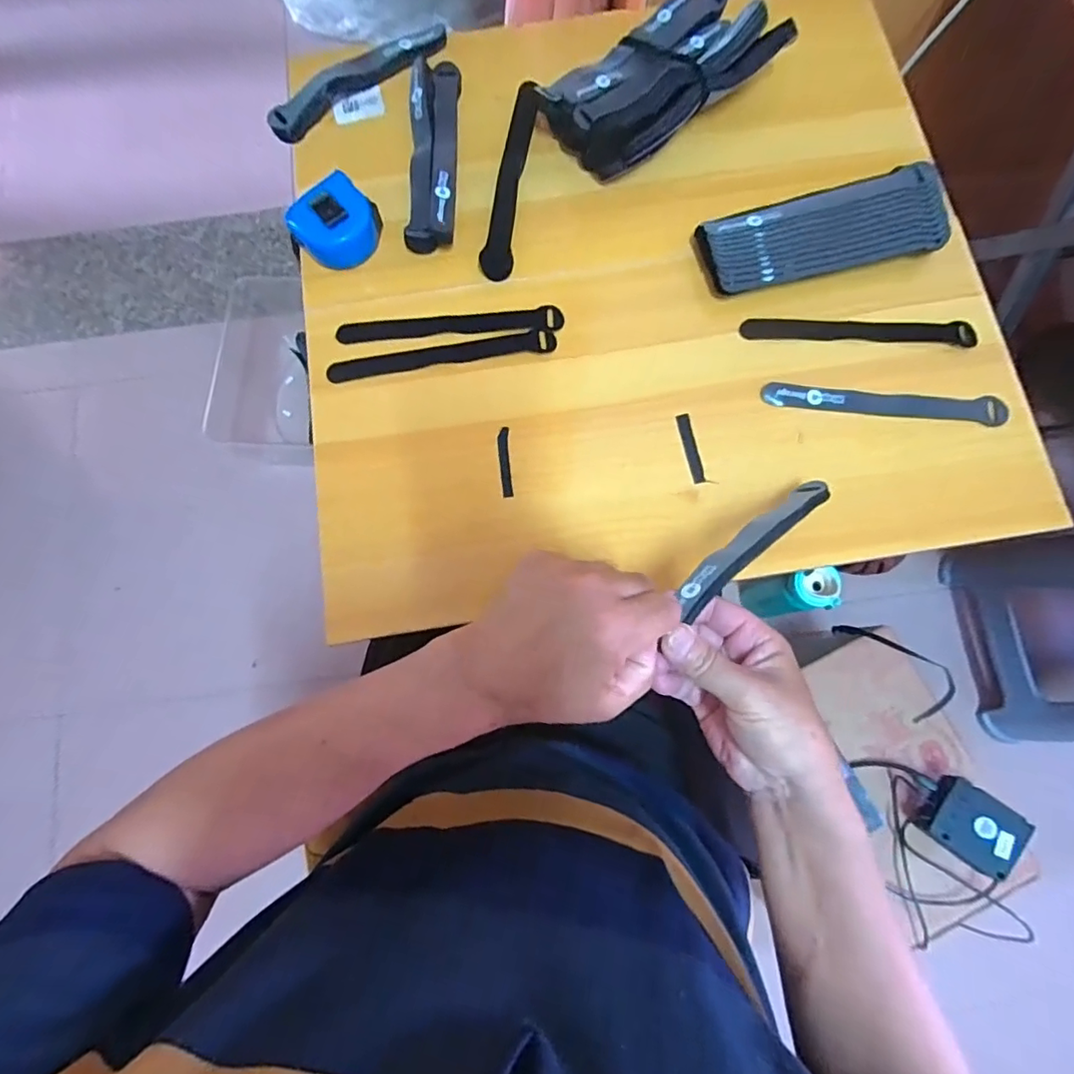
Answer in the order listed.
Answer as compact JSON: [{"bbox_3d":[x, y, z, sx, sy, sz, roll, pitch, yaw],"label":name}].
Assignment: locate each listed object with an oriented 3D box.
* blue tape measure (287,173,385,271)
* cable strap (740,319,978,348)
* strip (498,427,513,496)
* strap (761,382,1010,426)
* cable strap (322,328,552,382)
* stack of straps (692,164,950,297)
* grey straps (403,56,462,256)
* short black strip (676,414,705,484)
[{"bbox_3d":[-0.179,-0.278,0.479,0.074,0.042,0.061,-41,80,-7],"label":"blue tape measure"},{"bbox_3d":[0.279,-0.180,0.471,0.195,0.008,0.023,3,79,4],"label":"cable strap"},{"bbox_3d":[-0.026,-0.063,0.449,0.008,0.004,0.060,-4,78,0],"label":"strip"},{"bbox_3d":[0.290,-0.112,0.454,0.196,0.011,0.023,6,78,3],"label":"strap"},{"bbox_3d":[-0.082,-0.158,0.471,0.196,0.007,0.023,-9,78,-1],"label":"cable strap"},{"bbox_3d":[0.248,-0.264,0.471,0.207,0.032,0.071,-12,78,-1],"label":"stack of straps"},{"bbox_3d":[-0.096,-0.360,0.499,0.043,0.032,0.195,1,78,1],"label":"grey straps"},{"bbox_3d":[0.128,-0.074,0.448,0.010,0.004,0.060,-10,78,-1],"label":"short black strip"}]

